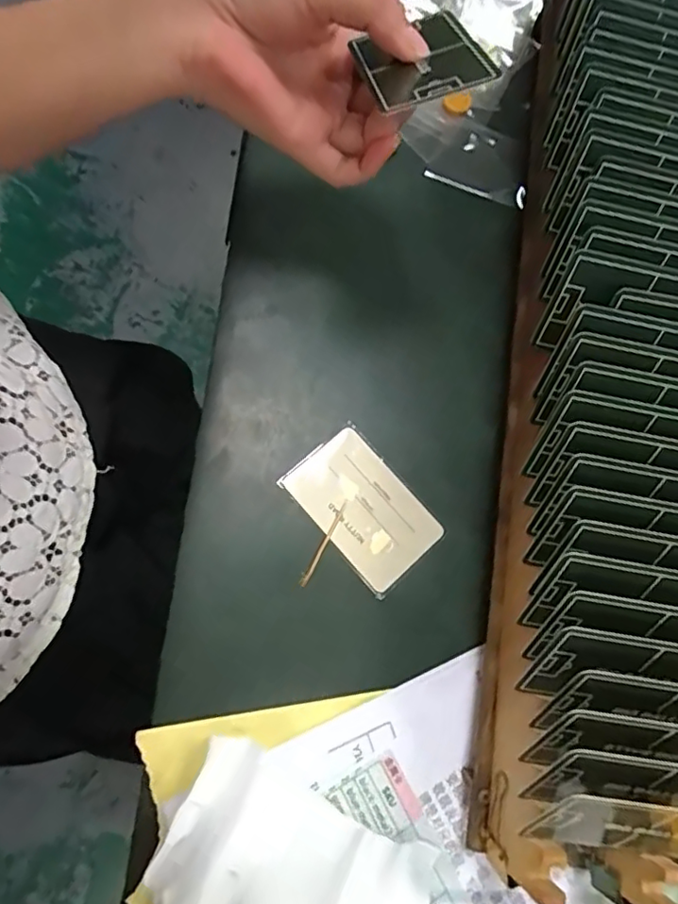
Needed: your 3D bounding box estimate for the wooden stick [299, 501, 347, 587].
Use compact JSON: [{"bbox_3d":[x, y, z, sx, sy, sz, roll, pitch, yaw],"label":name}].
[{"bbox_3d":[-0.008,0.051,0.326,0.004,0.004,0.053,30,73,1],"label":"wooden stick"}]

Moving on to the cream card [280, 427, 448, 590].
[{"bbox_3d":[0.014,0.032,0.334,0.053,0.004,0.085,-41,83,-14],"label":"cream card"}]

